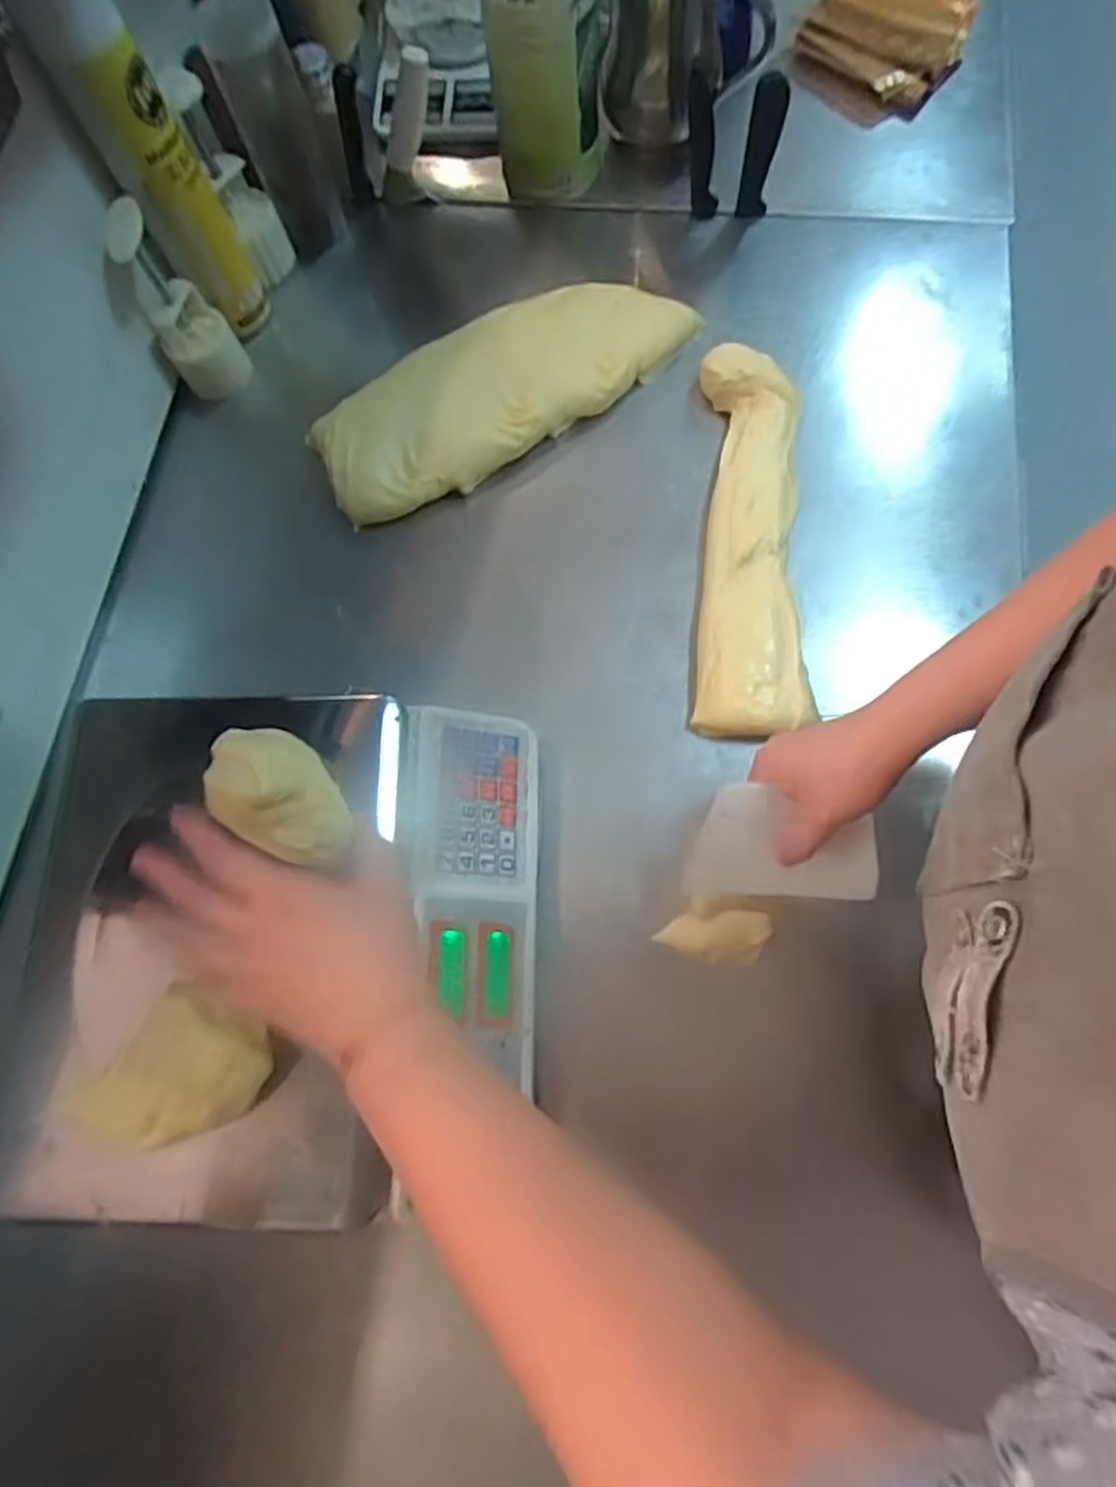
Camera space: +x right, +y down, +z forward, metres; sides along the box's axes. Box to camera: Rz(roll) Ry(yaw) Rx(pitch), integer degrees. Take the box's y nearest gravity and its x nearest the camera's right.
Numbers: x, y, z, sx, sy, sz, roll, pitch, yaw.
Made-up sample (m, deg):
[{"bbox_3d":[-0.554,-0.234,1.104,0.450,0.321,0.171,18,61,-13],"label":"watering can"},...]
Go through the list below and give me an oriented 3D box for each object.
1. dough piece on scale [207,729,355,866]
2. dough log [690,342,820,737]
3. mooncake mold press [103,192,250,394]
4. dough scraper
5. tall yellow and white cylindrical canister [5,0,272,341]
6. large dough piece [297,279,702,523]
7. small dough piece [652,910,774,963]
[{"bbox_3d":[-0.176,0.028,0.458,0.093,0.052,0.067,27,79,7],"label":"dough piece on scale"},{"bbox_3d":[0.165,-0.175,0.634,0.084,0.048,0.353,2,72,5],"label":"dough log"},{"bbox_3d":[-0.322,-0.370,0.632,0.060,0.157,0.047,-32,79,-6],"label":"mooncake mold press"},{"bbox_3d":[0.153,0.070,0.498,0.125,0.011,0.086,2,118,6],"label":"dough scraper"},{"bbox_3d":[-0.308,-0.444,0.573,0.061,0.290,0.054,-27,72,-4],"label":"tall yellow and white cylindrical canister"},{"bbox_3d":[-0.049,-0.332,0.674,0.369,0.052,0.126,-33,79,-7],"label":"large dough piece"},{"bbox_3d":[0.119,0.145,0.560,0.081,0.016,0.037,4,72,6],"label":"small dough piece"}]

